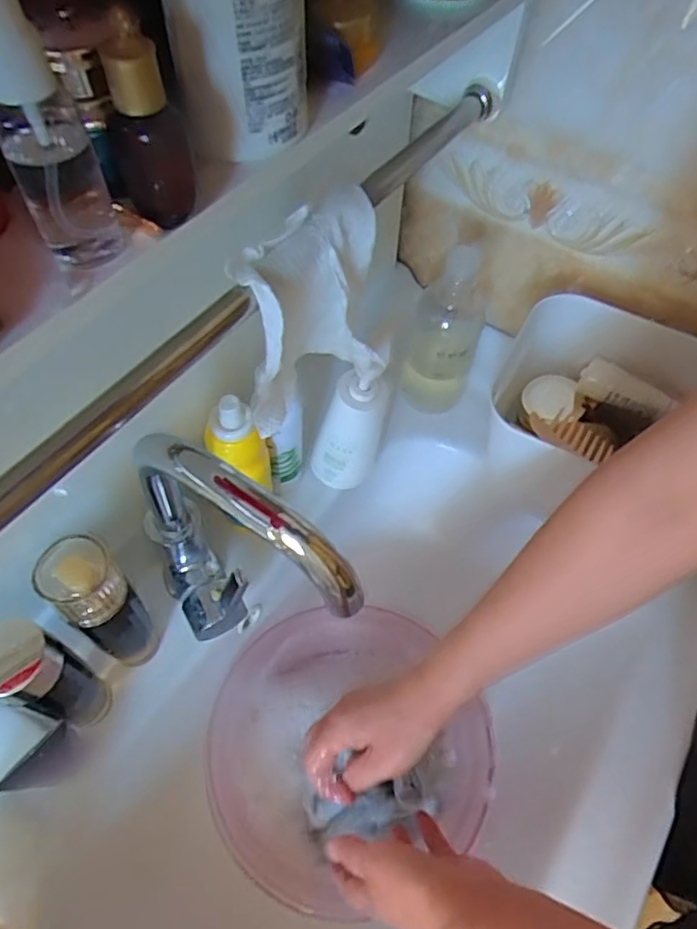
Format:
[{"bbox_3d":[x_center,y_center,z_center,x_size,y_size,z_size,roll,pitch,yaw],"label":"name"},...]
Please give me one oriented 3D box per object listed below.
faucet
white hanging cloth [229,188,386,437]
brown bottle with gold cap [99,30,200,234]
[{"bbox_3d":[-0.076,0.071,0.397,0.173,0.196,0.056,27,60,14],"label":"faucet"},{"bbox_3d":[-0.025,-0.093,0.427,0.043,0.155,0.129,38,64,20],"label":"white hanging cloth"},{"bbox_3d":[-0.074,-0.122,0.226,0.023,0.066,0.025,14,58,6],"label":"brown bottle with gold cap"}]

